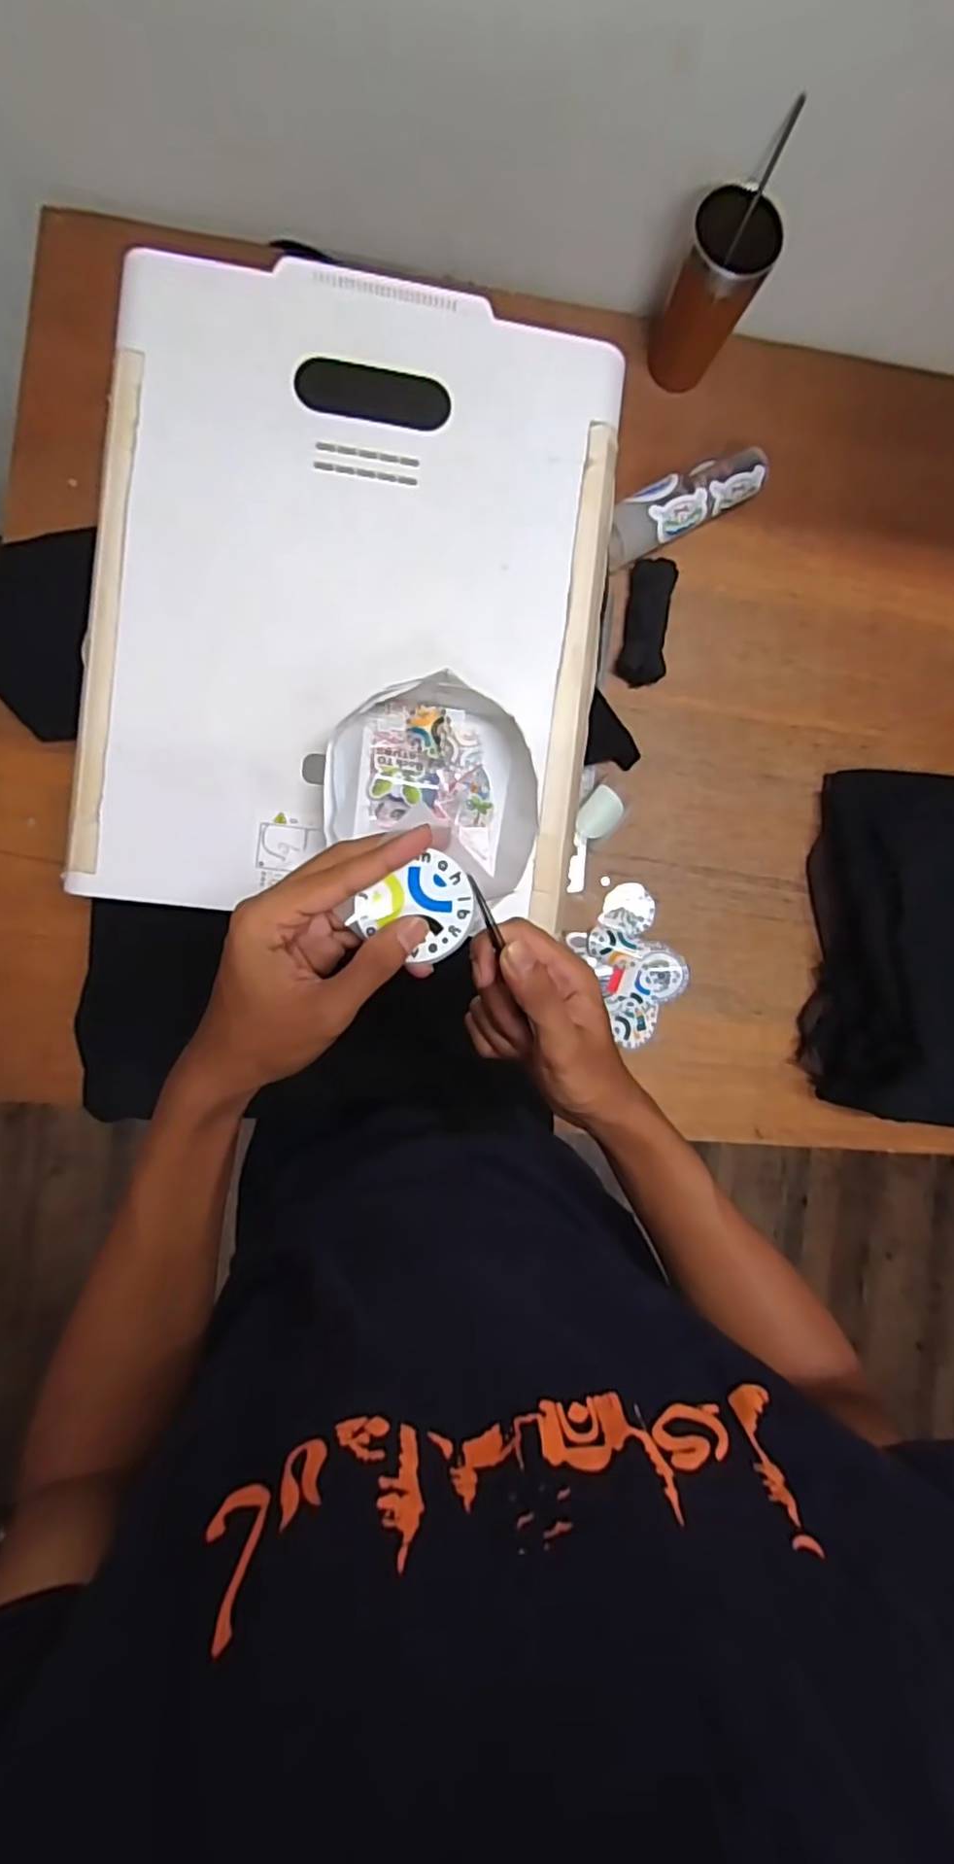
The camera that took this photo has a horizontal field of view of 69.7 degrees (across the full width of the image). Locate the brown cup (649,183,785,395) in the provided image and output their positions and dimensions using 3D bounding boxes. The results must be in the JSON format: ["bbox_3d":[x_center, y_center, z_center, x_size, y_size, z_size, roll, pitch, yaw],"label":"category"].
[{"bbox_3d":[0.229,-0.617,0.676,0.078,0.156,0.073,0,90,-8],"label":"brown cup"}]

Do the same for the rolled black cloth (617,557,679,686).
[{"bbox_3d":[0.182,-0.330,0.733,0.046,0.022,0.128,8,89,-8],"label":"rolled black cloth"}]

